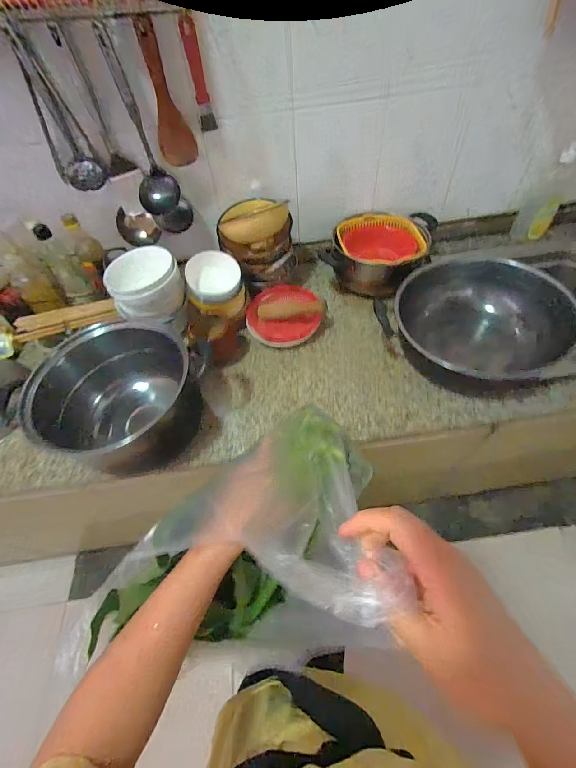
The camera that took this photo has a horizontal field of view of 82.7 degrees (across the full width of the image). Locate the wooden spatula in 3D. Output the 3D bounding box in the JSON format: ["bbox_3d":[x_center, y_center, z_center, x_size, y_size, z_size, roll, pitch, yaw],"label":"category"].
[{"bbox_3d":[-0.232,-0.538,0.623,0.072,0.213,0.014,-23,56,-10],"label":"wooden spatula"}]

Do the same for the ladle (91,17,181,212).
[{"bbox_3d":[-0.295,-0.488,0.651,0.065,0.280,0.068,28,62,22],"label":"ladle"}]

